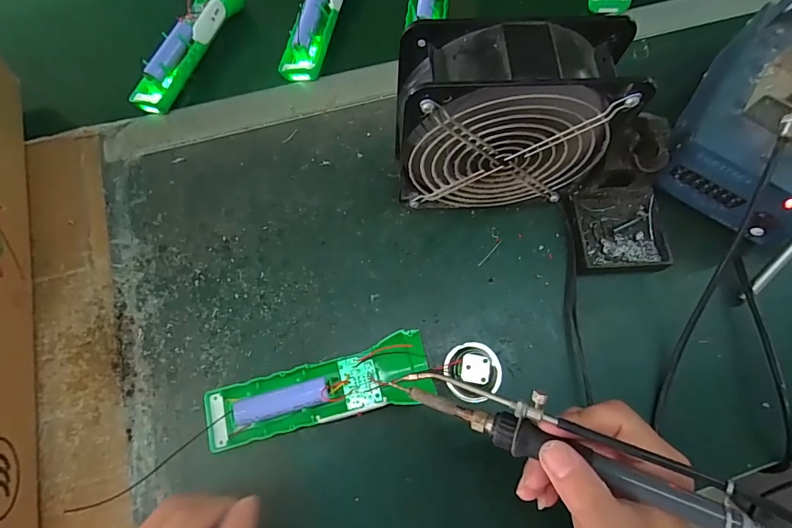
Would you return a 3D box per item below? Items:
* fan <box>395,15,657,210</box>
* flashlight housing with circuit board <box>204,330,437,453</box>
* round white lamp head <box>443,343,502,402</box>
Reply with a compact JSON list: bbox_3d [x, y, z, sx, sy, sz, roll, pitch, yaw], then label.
[{"bbox_3d":[0.075,-0.092,0.304,0.157,0.152,0.059,-3,71,-2],"label":"fan"},{"bbox_3d":[-0.054,0.093,0.305,0.160,0.027,0.047,-15,72,-7],"label":"flashlight housing with circuit board"},{"bbox_3d":[0.061,0.080,0.315,0.043,0.025,0.043,0,70,-1],"label":"round white lamp head"}]

